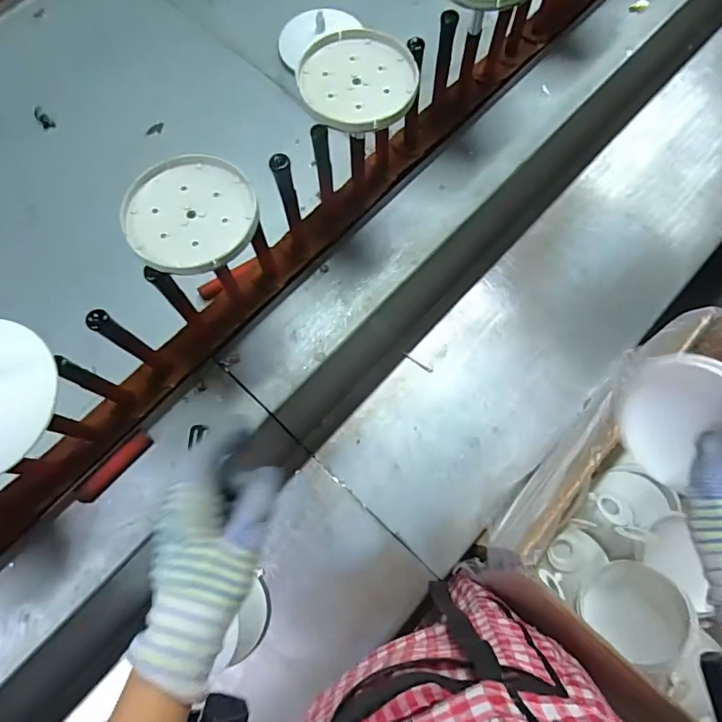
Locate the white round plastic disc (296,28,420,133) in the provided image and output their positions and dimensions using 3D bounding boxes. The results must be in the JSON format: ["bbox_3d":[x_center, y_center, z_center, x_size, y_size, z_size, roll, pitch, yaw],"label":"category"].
[{"bbox_3d":[-0.003,-0.264,0.455,0.109,0.008,0.109,0,74,1],"label":"white round plastic disc"}]

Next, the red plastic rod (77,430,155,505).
[{"bbox_3d":[-0.266,0.114,0.528,0.020,0.010,0.090,41,78,11],"label":"red plastic rod"}]

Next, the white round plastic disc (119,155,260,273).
[{"bbox_3d":[-0.145,-0.126,0.415,0.107,0.007,0.111,0,74,1],"label":"white round plastic disc"}]

